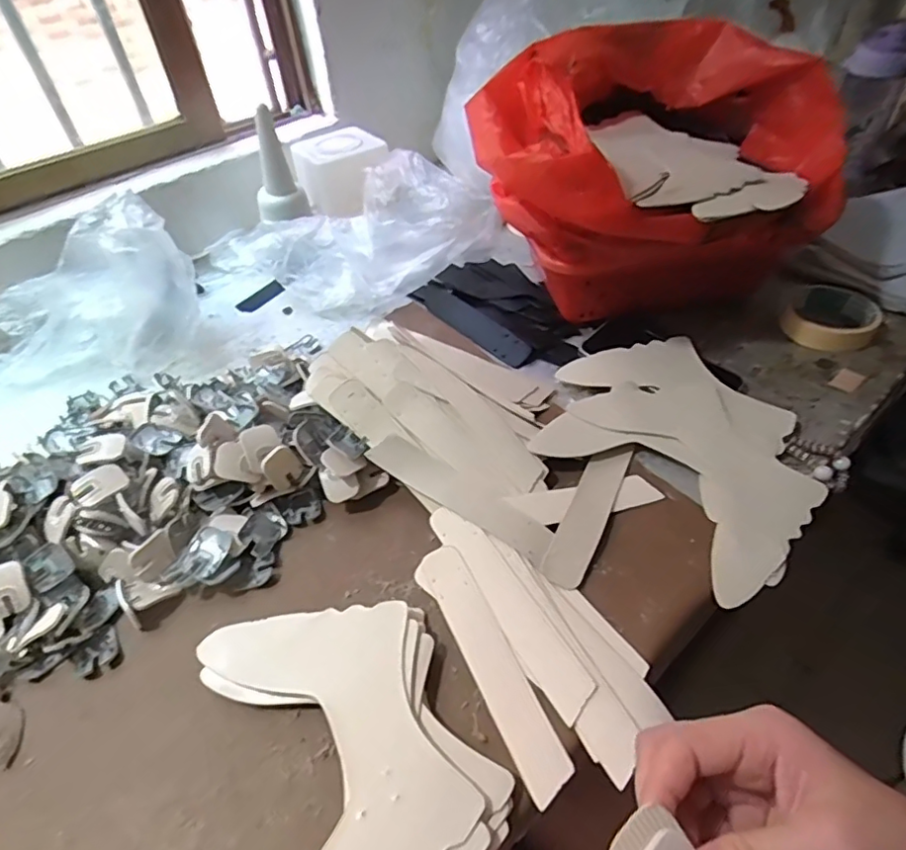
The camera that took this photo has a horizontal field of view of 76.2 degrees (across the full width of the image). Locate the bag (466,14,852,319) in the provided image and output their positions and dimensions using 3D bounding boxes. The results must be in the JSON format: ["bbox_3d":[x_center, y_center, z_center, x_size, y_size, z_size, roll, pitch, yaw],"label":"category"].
[{"bbox_3d":[0.203,-0.261,0.613,0.356,0.230,0.288,-7,46,-1],"label":"bag"}]

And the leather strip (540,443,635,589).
[{"bbox_3d":[0.116,0.070,0.487,0.035,0.008,0.154,27,51,11],"label":"leather strip"}]

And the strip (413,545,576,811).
[{"bbox_3d":[0.025,0.165,0.412,0.037,0.005,0.182,-27,51,-12],"label":"strip"}]

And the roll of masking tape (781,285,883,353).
[{"bbox_3d":[0.414,-0.123,0.632,0.087,0.030,0.100,22,52,24],"label":"roll of masking tape"}]

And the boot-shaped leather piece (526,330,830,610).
[{"bbox_3d":[0.205,0.013,0.527,0.207,0.018,0.259,-28,50,-20],"label":"boot-shaped leather piece"}]

